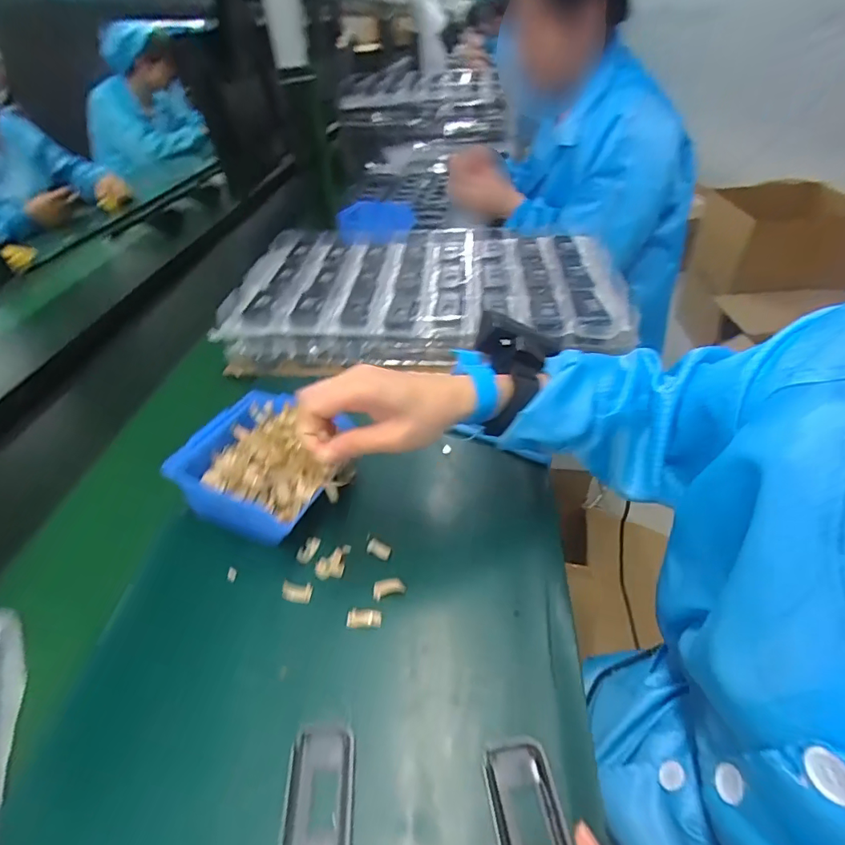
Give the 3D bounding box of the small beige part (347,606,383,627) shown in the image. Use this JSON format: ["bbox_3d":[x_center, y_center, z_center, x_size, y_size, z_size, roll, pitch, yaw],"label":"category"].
[{"bbox_3d":[-0.044,0.149,0.368,0.026,0.004,0.013,2,40,9],"label":"small beige part"}]

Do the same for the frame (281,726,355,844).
[{"bbox_3d":[-0.059,0.219,0.280,0.039,0.007,0.076,-8,39,-2],"label":"frame"}]

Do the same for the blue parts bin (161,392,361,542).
[{"bbox_3d":[-0.149,0.038,0.452,0.138,0.059,0.126,13,43,18],"label":"blue parts bin"}]

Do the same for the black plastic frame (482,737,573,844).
[{"bbox_3d":[0.060,0.221,0.270,0.040,0.008,0.076,-7,41,-5],"label":"black plastic frame"}]

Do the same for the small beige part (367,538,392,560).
[{"bbox_3d":[-0.037,0.109,0.418,0.022,0.008,0.012,13,43,22],"label":"small beige part"}]

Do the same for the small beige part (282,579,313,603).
[{"bbox_3d":[-0.101,0.136,0.389,0.025,0.004,0.016,2,40,9],"label":"small beige part"}]

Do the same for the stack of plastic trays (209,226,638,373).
[{"bbox_3d":[0.008,-0.192,0.703,0.511,0.064,0.315,0,40,7],"label":"stack of plastic trays"}]

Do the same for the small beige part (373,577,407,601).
[{"bbox_3d":[-0.027,0.131,0.386,0.026,0.007,0.014,-12,40,-7],"label":"small beige part"}]

